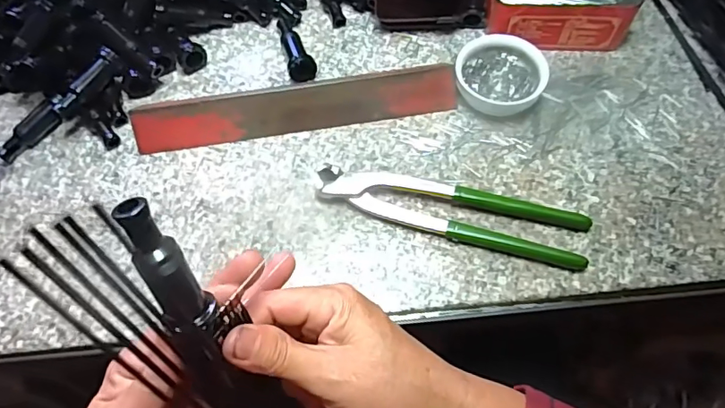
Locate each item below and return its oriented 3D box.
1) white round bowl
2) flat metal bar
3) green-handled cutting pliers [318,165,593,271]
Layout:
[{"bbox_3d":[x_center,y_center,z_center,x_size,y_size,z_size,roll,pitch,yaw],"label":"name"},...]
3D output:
[{"bbox_3d":[0.112,-0.104,0.428,0.070,0.027,0.065,-1,63,1],"label":"white round bowl"},{"bbox_3d":[-0.051,-0.077,0.417,0.253,0.039,0.007,-8,21,-3],"label":"flat metal bar"},{"bbox_3d":[0.064,0.004,0.383,0.195,0.016,0.042,13,65,8],"label":"green-handled cutting pliers"}]

